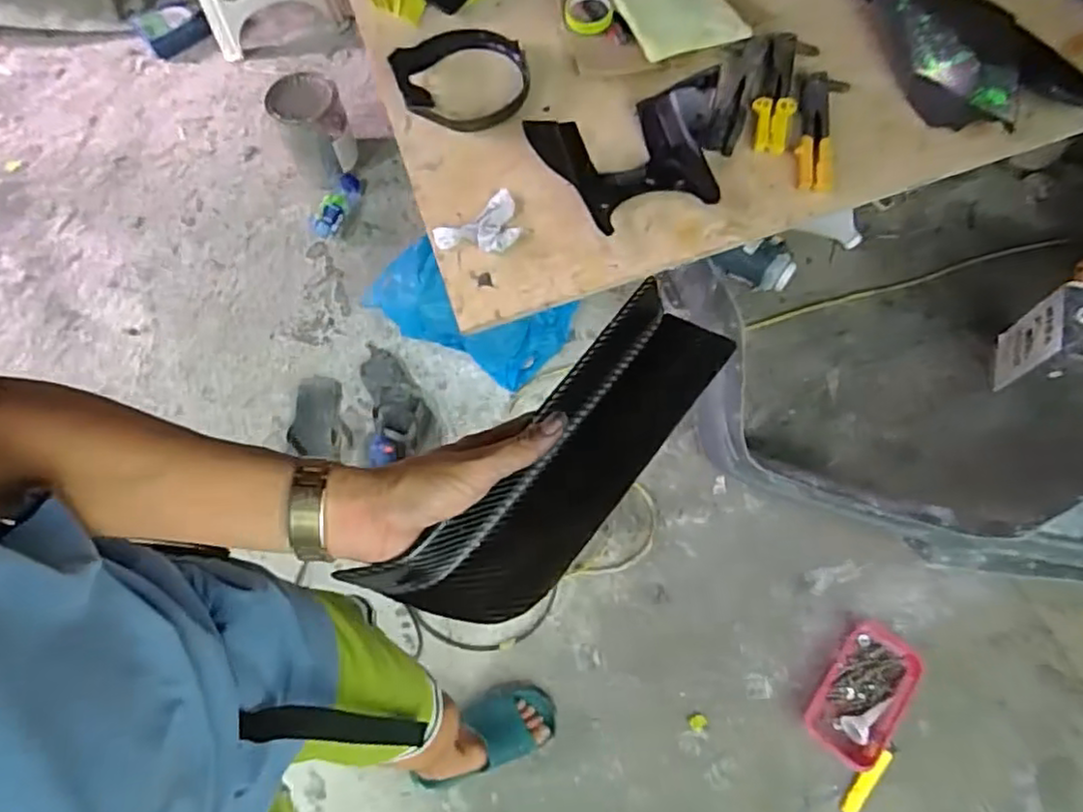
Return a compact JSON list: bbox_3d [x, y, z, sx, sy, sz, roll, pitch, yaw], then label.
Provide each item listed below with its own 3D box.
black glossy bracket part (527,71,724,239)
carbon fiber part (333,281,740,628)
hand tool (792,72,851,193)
[{"bbox_3d":[0.166,-0.418,1.099,0.313,0.101,0.240,-15,69,-5],"label":"black glossy bracket part"},{"bbox_3d":[0.018,0.034,0.430,0.085,0.040,0.275,38,71,15],"label":"carbon fiber part"},{"bbox_3d":[0.472,-0.473,1.145,0.078,0.025,0.250,15,69,7],"label":"hand tool"}]

